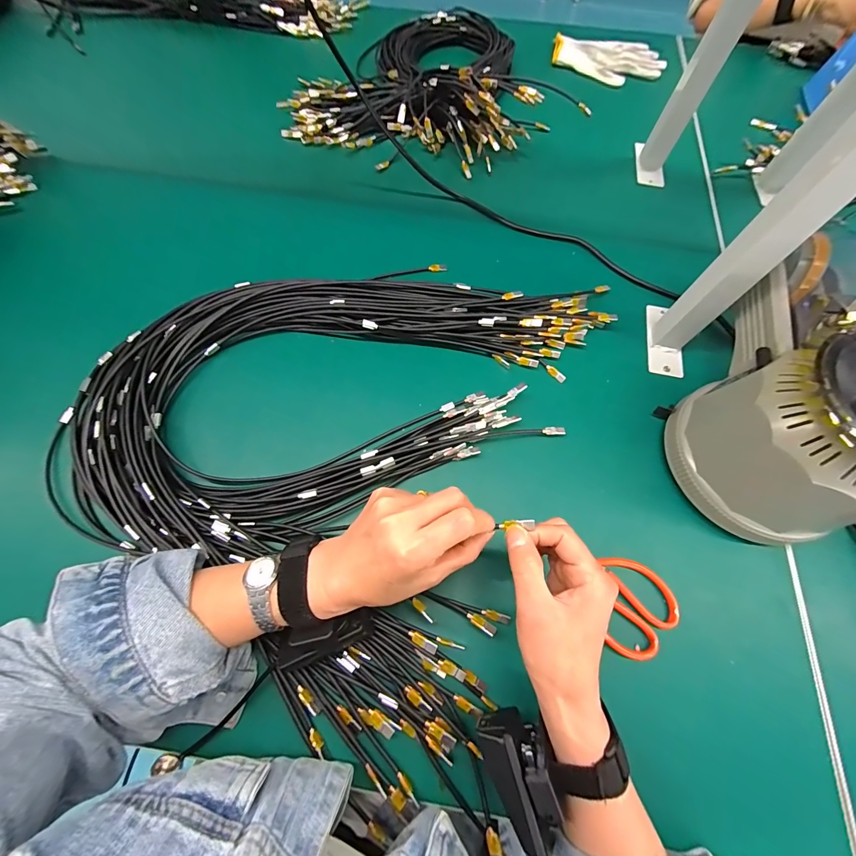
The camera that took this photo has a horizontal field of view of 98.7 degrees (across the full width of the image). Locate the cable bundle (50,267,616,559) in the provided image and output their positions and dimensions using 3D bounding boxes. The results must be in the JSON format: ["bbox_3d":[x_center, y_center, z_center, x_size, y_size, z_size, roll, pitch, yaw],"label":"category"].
[{"bbox_3d":[-0.080,-0.063,0.393,0.576,0.034,0.286,-19,69,-9],"label":"cable bundle"}]

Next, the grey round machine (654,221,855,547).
[{"bbox_3d":[0.335,-0.036,0.333,0.142,0.145,0.244,37,71,13],"label":"grey round machine"}]

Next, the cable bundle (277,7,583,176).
[{"bbox_3d":[-0.002,-0.546,0.580,0.430,0.071,0.355,-36,73,-15],"label":"cable bundle"}]

